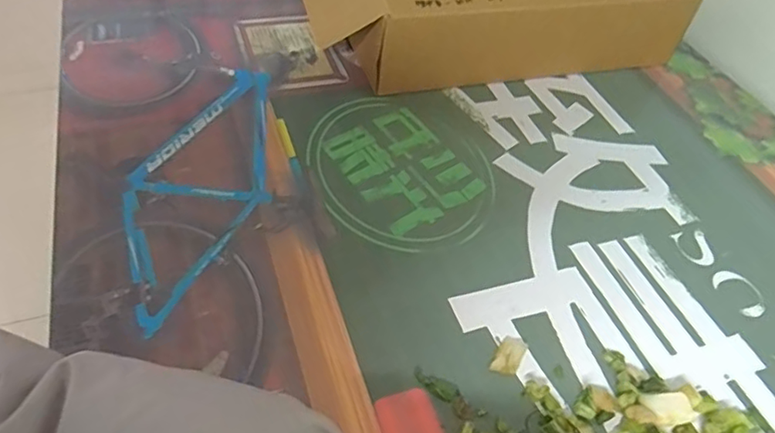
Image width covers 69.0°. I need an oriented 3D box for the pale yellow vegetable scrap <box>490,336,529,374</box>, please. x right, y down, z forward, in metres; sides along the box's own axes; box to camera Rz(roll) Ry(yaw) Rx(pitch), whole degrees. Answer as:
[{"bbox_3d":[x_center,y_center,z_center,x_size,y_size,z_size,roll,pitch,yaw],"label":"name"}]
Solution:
[{"bbox_3d":[0.082,0.092,0.377,0.018,0.007,0.031,24,49,17],"label":"pale yellow vegetable scrap"}]

